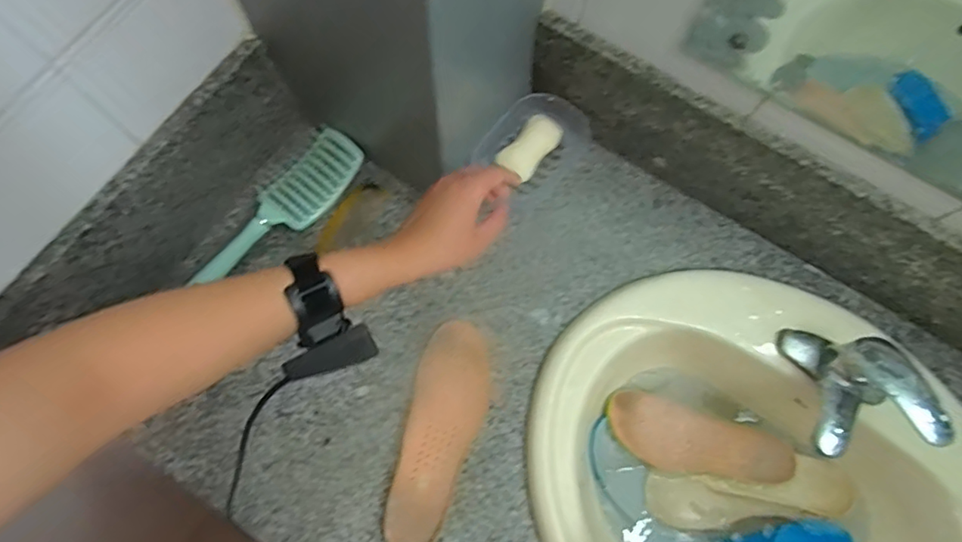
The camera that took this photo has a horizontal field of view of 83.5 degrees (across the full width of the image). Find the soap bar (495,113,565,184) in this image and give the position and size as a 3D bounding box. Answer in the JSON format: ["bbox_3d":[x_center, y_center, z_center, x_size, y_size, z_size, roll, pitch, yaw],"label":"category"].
[{"bbox_3d":[0.061,-0.149,0.642,0.043,0.014,0.082,40,77,10],"label":"soap bar"}]

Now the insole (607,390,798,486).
[{"bbox_3d":[0.268,0.216,0.670,0.224,0.021,0.079,18,74,4],"label":"insole"}]

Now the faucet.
[{"bbox_3d":[0.386,0.119,0.566,0.095,0.103,0.132,-6,73,-3],"label":"faucet"}]

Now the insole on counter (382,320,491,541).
[{"bbox_3d":[-0.042,0.175,0.581,0.079,0.018,0.237,12,73,2],"label":"insole on counter"}]

